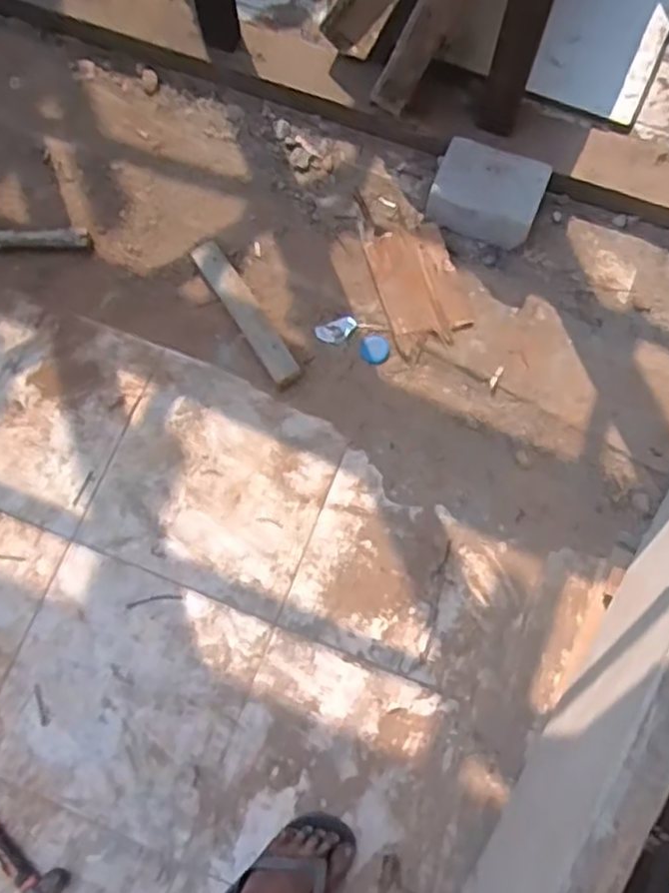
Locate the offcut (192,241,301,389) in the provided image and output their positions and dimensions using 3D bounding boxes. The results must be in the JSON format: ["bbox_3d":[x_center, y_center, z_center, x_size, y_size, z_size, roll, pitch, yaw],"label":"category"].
[{"bbox_3d":[-0.168,-0.254,1.333,0.053,0.031,0.319,-33,79,-8],"label":"offcut"}]

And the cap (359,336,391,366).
[{"bbox_3d":[0.078,-0.184,1.335,0.056,0.014,0.052,0,76,0],"label":"cap"}]

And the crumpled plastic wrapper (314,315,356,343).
[{"bbox_3d":[0.004,-0.225,1.353,0.078,0.011,0.044,-23,78,-6],"label":"crumpled plastic wrapper"}]

